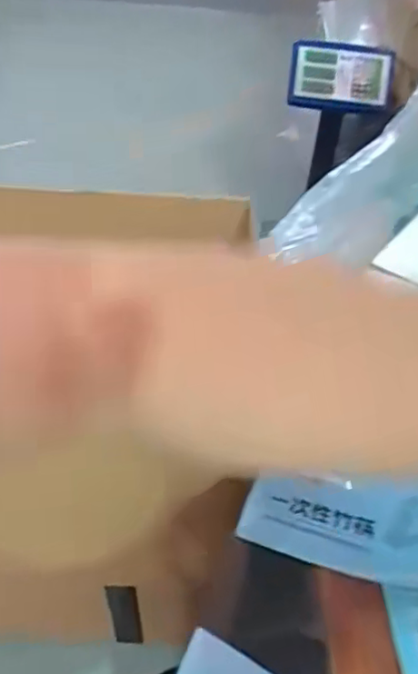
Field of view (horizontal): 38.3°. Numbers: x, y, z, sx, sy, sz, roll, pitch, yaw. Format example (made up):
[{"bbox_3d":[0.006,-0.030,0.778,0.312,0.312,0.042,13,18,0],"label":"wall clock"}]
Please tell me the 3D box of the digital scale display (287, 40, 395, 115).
[{"bbox_3d":[0.325,-0.629,1.469,0.263,0.151,0.046,0,40,-13],"label":"digital scale display"}]

